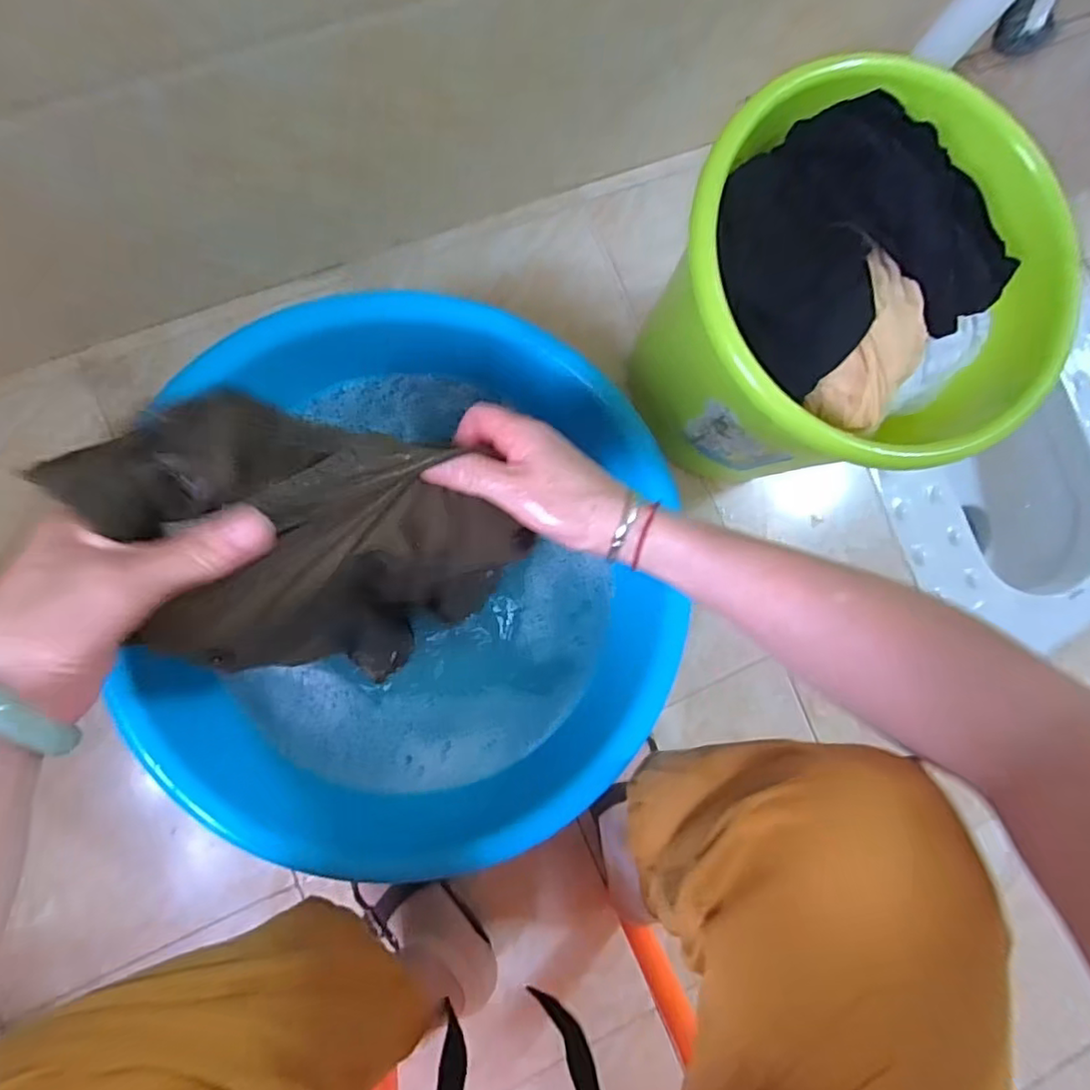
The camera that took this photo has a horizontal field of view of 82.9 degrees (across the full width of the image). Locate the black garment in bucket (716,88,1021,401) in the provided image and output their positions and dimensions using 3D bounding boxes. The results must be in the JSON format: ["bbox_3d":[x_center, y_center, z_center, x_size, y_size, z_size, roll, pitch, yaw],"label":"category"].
[{"bbox_3d":[0.228,-0.241,0.480,0.232,0.073,0.195,-25,89,-9],"label":"black garment in bucket"}]

